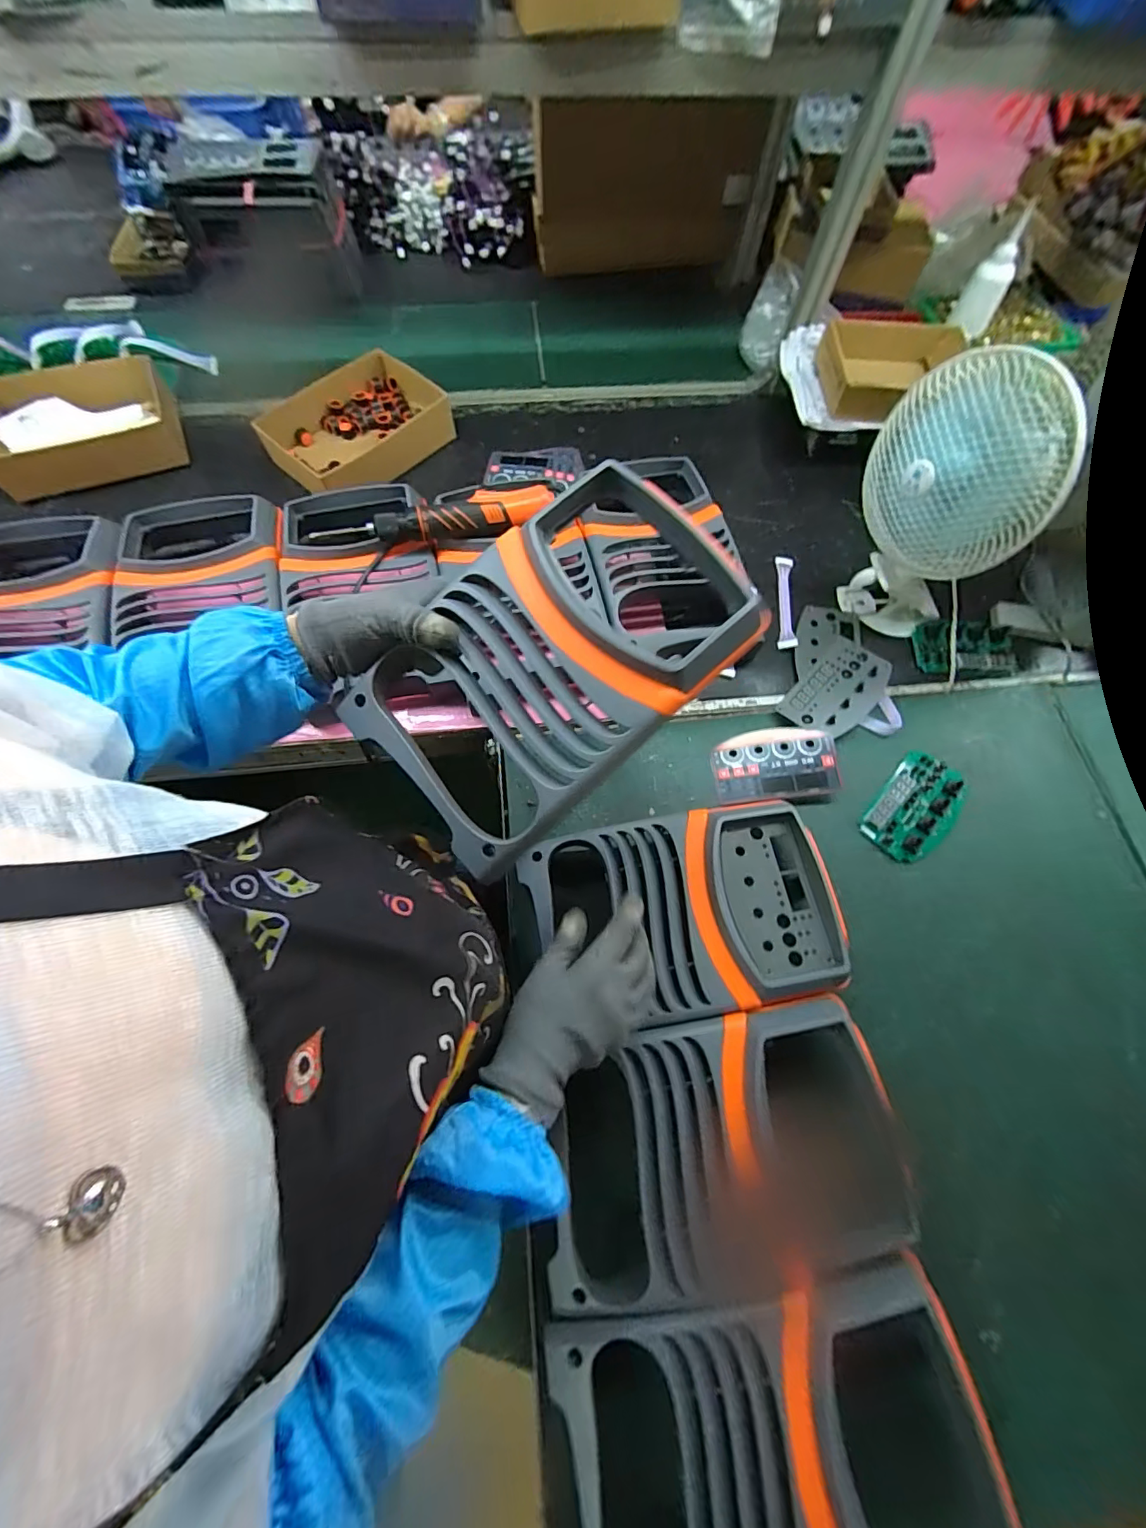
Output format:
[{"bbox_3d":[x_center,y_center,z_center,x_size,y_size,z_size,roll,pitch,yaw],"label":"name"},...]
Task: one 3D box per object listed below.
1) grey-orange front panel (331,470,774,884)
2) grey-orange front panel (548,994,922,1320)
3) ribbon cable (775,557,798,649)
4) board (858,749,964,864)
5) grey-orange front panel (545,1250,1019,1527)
[{"bbox_3d":[-0.015,-0.083,0.409,0.313,0.048,0.193,-42,82,4],"label":"grey-orange front panel"},{"bbox_3d":[0.136,0.333,0.444,0.296,0.048,0.196,-12,69,2],"label":"grey-orange front panel"},{"bbox_3d":[0.309,-0.236,0.738,0.026,0.012,0.166,7,68,3],"label":"ribbon cable"},{"bbox_3d":[0.416,0.050,0.613,0.082,0.018,0.140,39,73,15],"label":"board"},{"bbox_3d":[0.146,0.503,0.358,0.308,0.085,0.185,-10,68,-4],"label":"grey-orange front panel"}]

